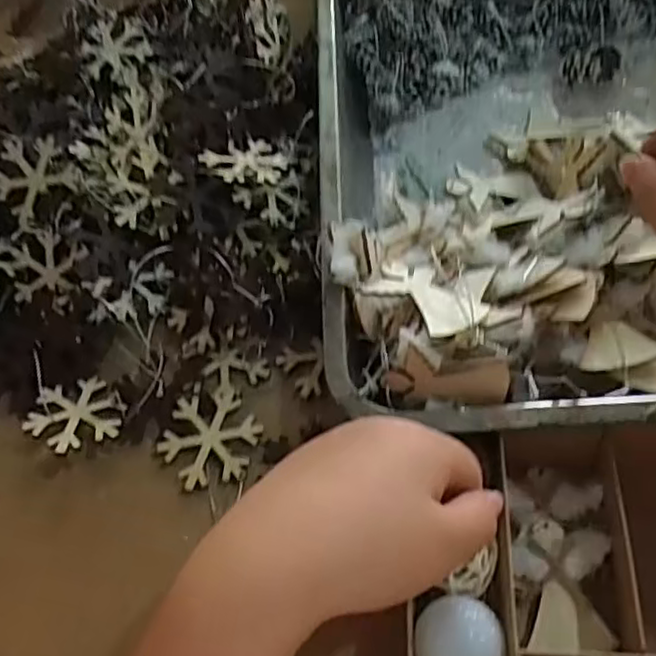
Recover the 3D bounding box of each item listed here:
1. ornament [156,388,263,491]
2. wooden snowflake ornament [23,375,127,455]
[{"bbox_3d":[-0.065,0.062,0.373,0.050,0.007,0.053,-37,62,-15],"label":"ornament"},{"bbox_3d":[-0.142,0.047,0.376,0.049,0.007,0.048,-15,43,-26],"label":"wooden snowflake ornament"}]

